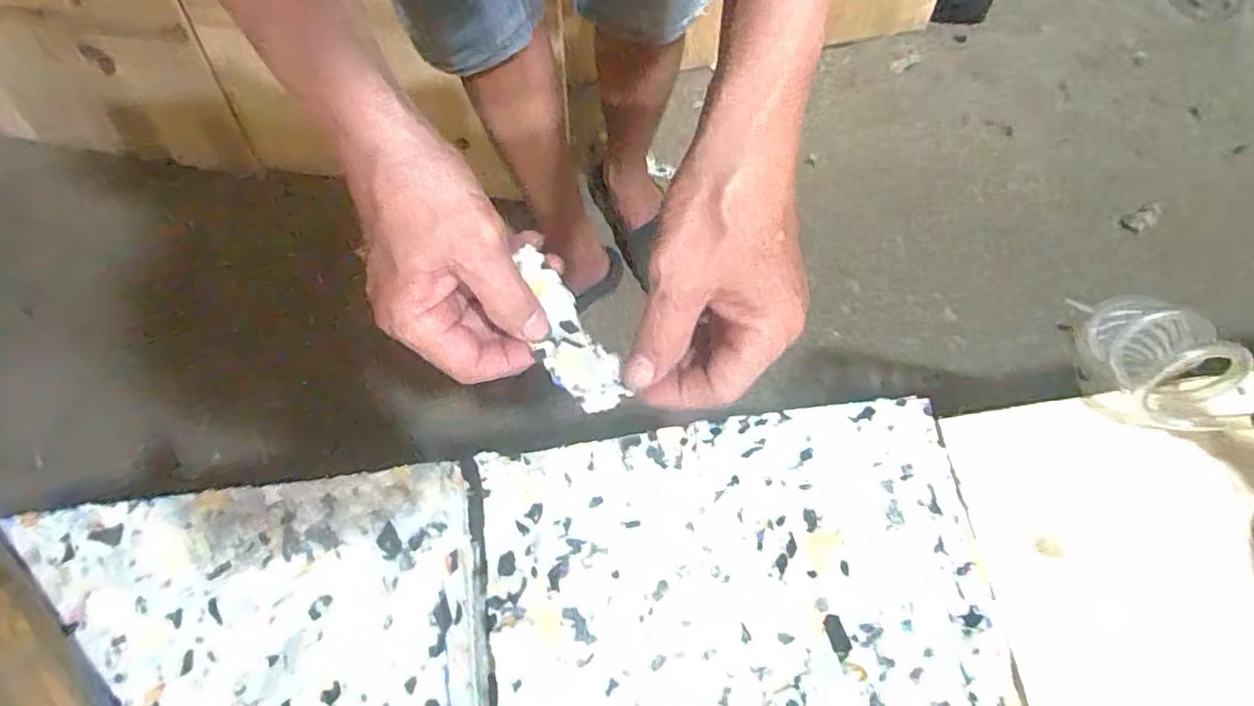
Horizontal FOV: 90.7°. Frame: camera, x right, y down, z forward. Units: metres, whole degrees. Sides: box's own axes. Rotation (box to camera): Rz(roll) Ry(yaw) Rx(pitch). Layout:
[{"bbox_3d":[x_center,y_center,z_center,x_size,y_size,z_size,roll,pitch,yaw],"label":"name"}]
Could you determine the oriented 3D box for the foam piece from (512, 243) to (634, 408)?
[{"bbox_3d":[-0.030,-0.009,0.306,0.031,0.014,0.086,-25,65,-6],"label":"foam piece"}]

